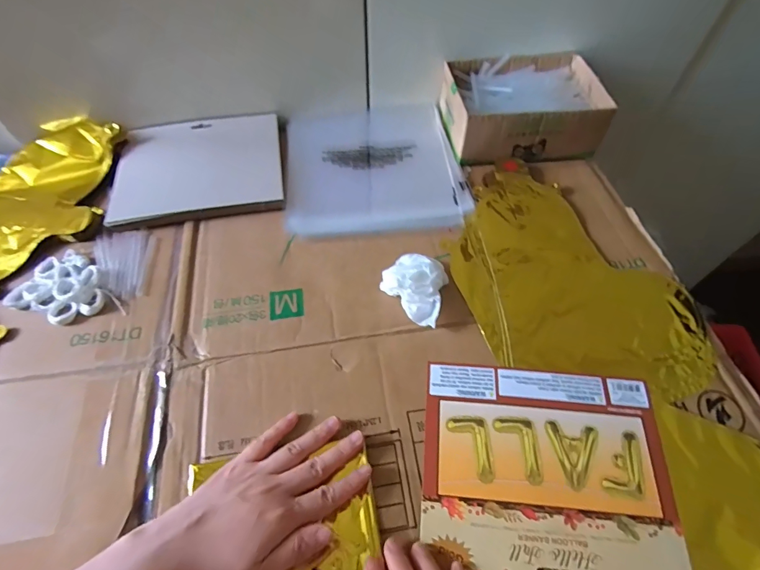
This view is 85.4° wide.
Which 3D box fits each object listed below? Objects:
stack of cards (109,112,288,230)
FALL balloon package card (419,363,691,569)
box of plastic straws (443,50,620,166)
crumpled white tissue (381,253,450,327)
[{"bbox_3d":[-0.216,-0.146,0.495,0.191,0.019,0.170,-9,58,-6],"label":"stack of cards"},{"bbox_3d":[0.132,0.147,0.330,0.190,0.007,0.160,6,58,3],"label":"FALL balloon package card"},{"bbox_3d":[0.185,-0.232,0.535,0.194,0.061,0.142,-5,58,-3],"label":"box of plastic straws"},{"bbox_3d":[0.037,0.000,0.404,0.066,0.029,0.058,29,62,17],"label":"crumpled white tissue"}]

